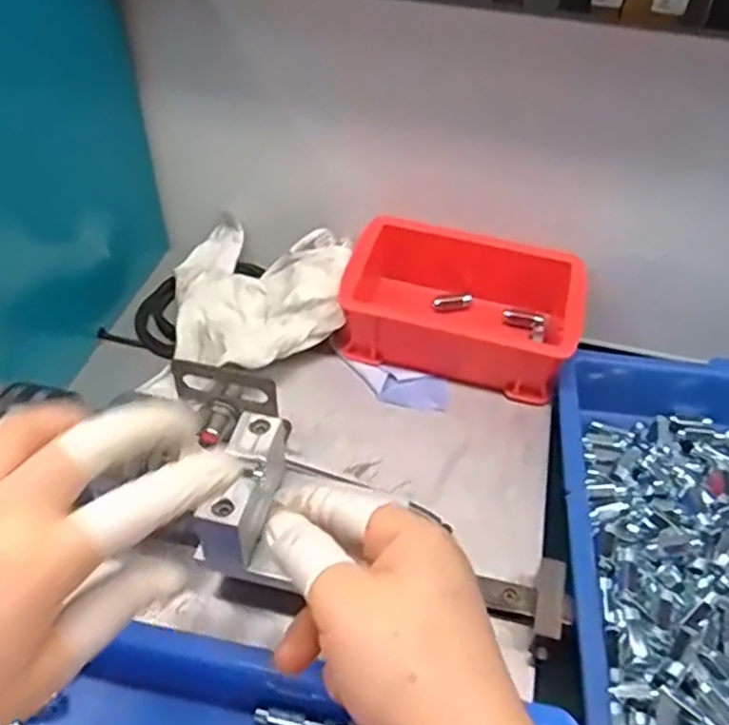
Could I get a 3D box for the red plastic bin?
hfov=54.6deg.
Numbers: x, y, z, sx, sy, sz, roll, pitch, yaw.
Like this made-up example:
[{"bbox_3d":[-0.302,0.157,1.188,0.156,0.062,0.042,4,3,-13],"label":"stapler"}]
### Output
[{"bbox_3d":[0.064,-0.038,0.476,0.146,0.058,0.094,13,47,10],"label":"red plastic bin"}]

